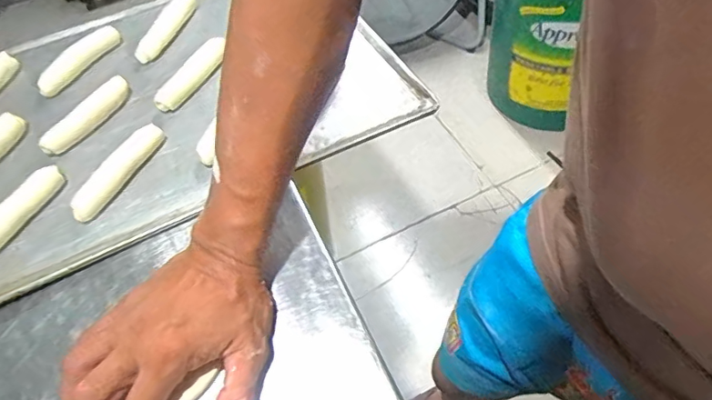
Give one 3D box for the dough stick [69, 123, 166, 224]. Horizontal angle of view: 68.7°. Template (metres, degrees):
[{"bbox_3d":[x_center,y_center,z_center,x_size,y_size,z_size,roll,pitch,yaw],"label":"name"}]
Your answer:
[{"bbox_3d":[-0.209,-0.027,0.456,0.023,0.017,0.105,18,58,18],"label":"dough stick"}]

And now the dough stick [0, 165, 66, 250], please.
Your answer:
[{"bbox_3d":[-0.289,0.013,0.434,0.023,0.016,0.106,16,57,17],"label":"dough stick"}]

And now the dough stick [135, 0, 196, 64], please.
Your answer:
[{"bbox_3d":[-0.208,-0.192,0.569,0.025,0.014,0.107,6,55,10],"label":"dough stick"}]

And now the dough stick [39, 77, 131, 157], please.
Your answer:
[{"bbox_3d":[-0.250,-0.079,0.487,0.018,0.020,0.096,17,58,18],"label":"dough stick"}]

